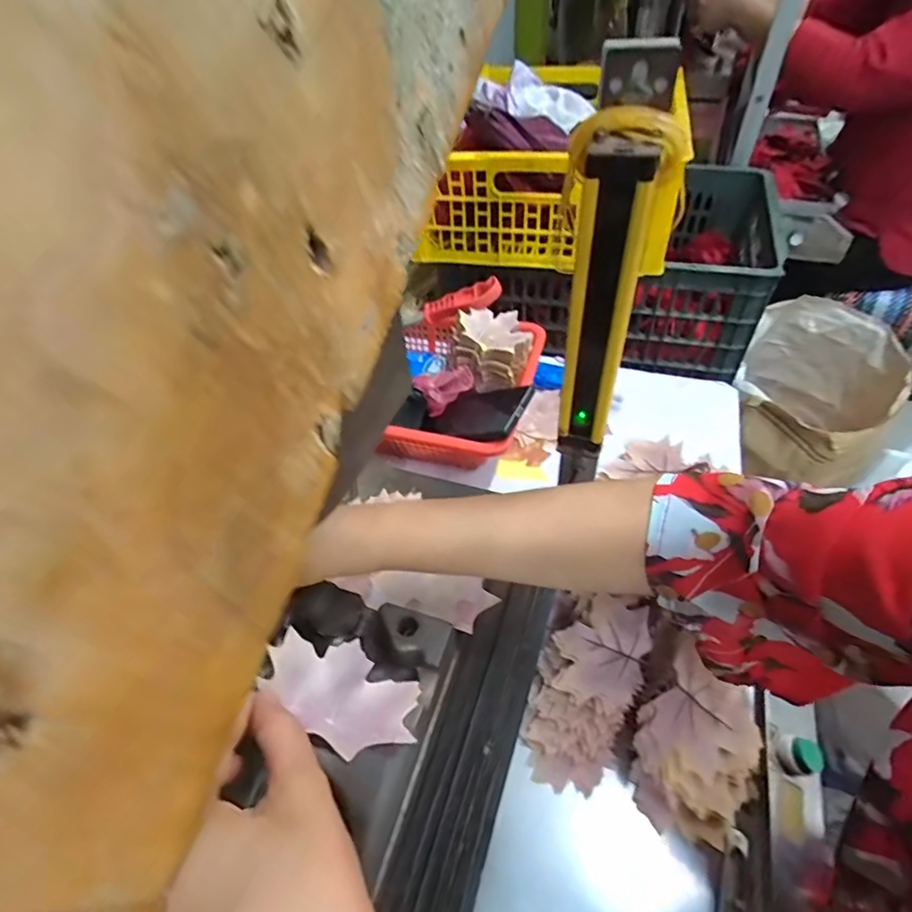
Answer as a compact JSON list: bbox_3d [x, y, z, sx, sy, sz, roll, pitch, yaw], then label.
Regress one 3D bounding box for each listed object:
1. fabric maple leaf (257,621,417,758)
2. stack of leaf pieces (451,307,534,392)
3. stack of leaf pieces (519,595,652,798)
[{"bbox_3d":[-0.059,0.120,0.269,0.082,0.009,0.059,24,23,16],"label":"fabric maple leaf"},{"bbox_3d":[0.044,-0.126,0.595,0.096,0.058,0.079,1,49,4],"label":"stack of leaf pieces"},{"bbox_3d":[0.101,0.181,0.410,0.074,0.067,0.141,17,52,18],"label":"stack of leaf pieces"}]

